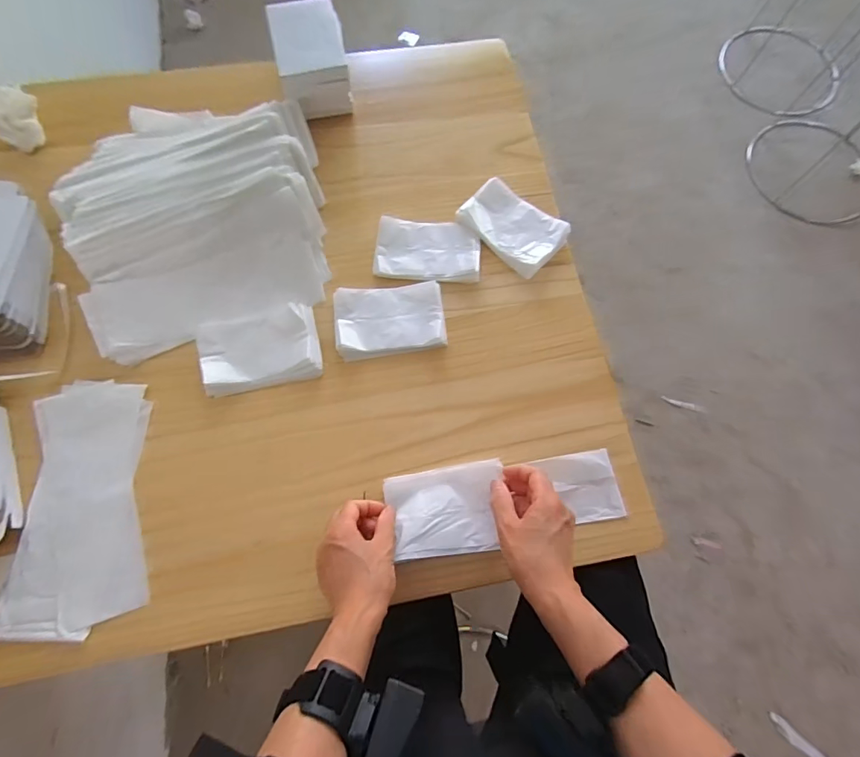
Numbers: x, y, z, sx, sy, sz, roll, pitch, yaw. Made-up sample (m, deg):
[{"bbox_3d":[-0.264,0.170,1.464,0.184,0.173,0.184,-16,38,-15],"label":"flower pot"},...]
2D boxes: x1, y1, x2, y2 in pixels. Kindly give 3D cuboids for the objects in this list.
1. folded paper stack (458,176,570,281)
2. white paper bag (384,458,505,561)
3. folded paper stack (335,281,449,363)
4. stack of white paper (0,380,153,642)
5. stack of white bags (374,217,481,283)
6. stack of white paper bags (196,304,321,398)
[{"bbox_3d":[0.108,-0.200,0.603,0.129,0.019,0.088,41,77,11],"label":"folded paper stack"},{"bbox_3d":[0.020,0.136,0.482,0.120,0.019,0.088,-9,73,-4],"label":"white paper bag"},{"bbox_3d":[-0.049,-0.071,0.561,0.129,0.012,0.088,-7,73,-3],"label":"folded paper stack"},{"bbox_3d":[-0.364,0.129,0.489,0.125,0.020,0.254,-3,73,-2],"label":"stack of white paper"},{"bbox_3d":[-0.002,-0.163,0.589,0.130,0.015,0.080,4,73,0],"label":"stack of white bags"},{"bbox_3d":[-0.198,-0.035,0.543,0.131,0.018,0.086,-13,73,-5],"label":"stack of white paper bags"}]

